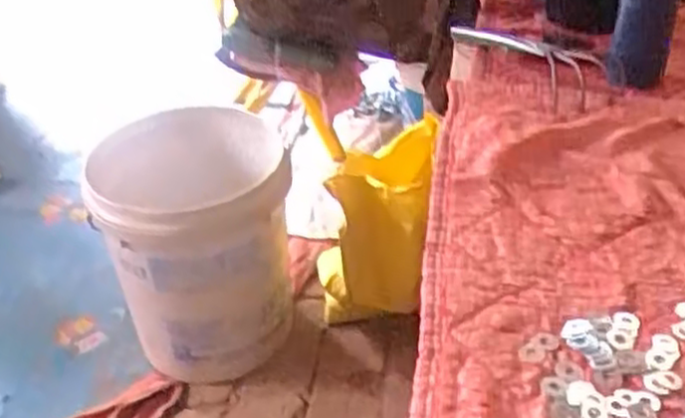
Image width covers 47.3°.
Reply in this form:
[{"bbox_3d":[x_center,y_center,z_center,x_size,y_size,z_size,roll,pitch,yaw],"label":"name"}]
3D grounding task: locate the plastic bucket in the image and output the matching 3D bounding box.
[{"bbox_3d":[-0.203,0.060,1.157,0.255,0.355,0.254,-2,35,2],"label":"plastic bucket"}]

